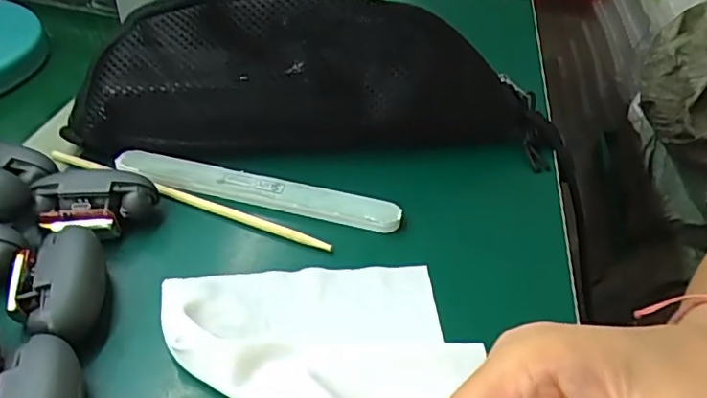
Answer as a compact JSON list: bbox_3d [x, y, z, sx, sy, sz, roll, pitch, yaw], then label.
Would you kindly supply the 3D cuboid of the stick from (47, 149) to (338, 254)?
[{"bbox_3d":[-0.099,-0.002,0.338,0.188,0.007,0.009,16,43,16],"label":"stick"}]

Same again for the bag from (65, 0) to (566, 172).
[{"bbox_3d":[-0.016,-0.077,0.365,0.303,0.084,0.074,1,40,-1],"label":"bag"}]

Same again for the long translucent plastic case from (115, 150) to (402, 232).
[{"bbox_3d":[-0.057,-0.006,0.340,0.170,0.006,0.020,11,41,11],"label":"long translucent plastic case"}]

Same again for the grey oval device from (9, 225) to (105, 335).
[{"bbox_3d":[-0.135,0.041,0.270,0.038,0.027,0.060,-13,42,-16],"label":"grey oval device"}]

